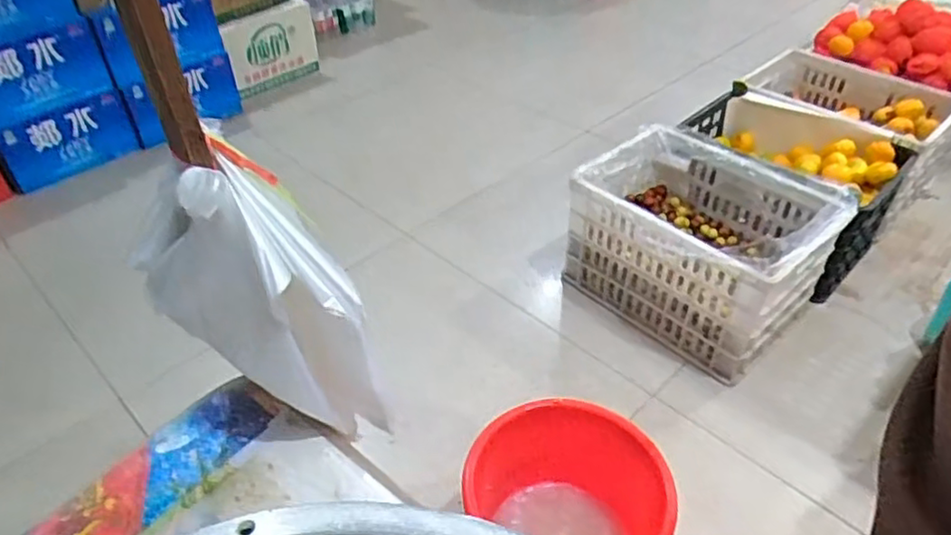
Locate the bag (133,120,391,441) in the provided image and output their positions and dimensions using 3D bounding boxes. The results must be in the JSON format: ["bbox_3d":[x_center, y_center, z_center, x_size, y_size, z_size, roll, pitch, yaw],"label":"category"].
[{"bbox_3d":[-0.193,0.035,0.666,0.148,0.355,0.129,-7,35,30],"label":"bag"}]

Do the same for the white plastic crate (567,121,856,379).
[{"bbox_3d":[0.505,-0.056,1.499,0.382,0.301,0.480,-30,49,-30],"label":"white plastic crate"}]

